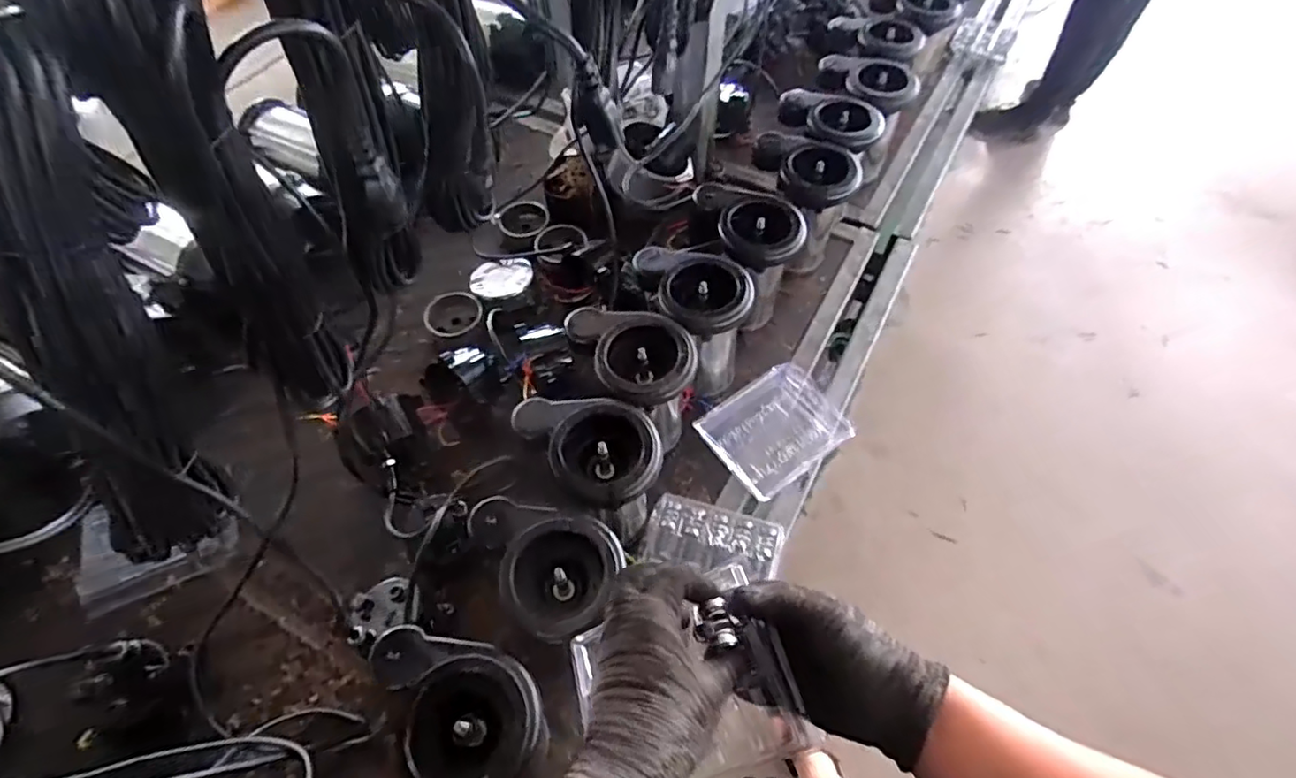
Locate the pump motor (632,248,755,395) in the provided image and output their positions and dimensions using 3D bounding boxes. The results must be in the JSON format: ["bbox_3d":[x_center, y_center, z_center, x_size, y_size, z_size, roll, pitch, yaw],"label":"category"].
[{"bbox_3d":[0.063,-0.102,0.848,0.116,0.183,0.162,-20,59,-12],"label":"pump motor"}]

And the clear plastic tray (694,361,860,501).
[{"bbox_3d":[0.179,0.057,0.855,0.188,0.032,0.146,-32,63,-19],"label":"clear plastic tray"}]

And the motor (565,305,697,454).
[{"bbox_3d":[-0.013,-0.016,0.788,0.120,0.151,0.176,-33,63,-19],"label":"motor"}]

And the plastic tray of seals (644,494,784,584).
[{"bbox_3d":[0.084,0.184,0.763,0.160,0.014,0.085,11,58,7],"label":"plastic tray of seals"}]

